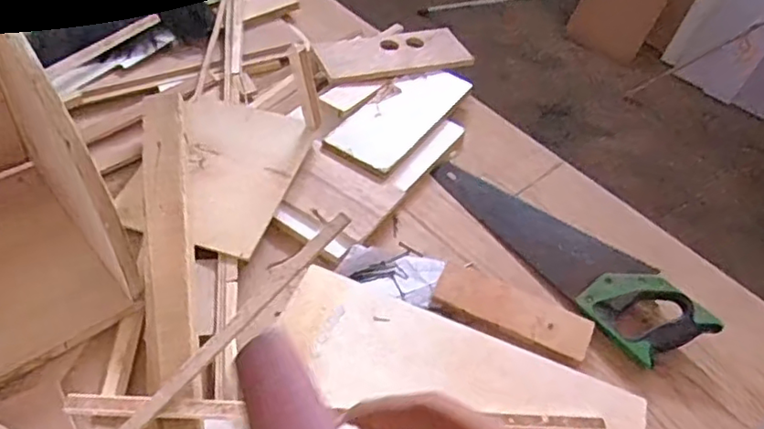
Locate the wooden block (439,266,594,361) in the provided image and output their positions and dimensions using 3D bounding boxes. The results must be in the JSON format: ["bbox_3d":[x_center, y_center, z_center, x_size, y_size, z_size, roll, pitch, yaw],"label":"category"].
[{"bbox_3d":[0.171,0.124,0.801,0.204,0.025,0.060,25,51,13],"label":"wooden block"}]

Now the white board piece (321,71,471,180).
[{"bbox_3d":[0.031,-0.168,1.018,0.120,0.018,0.282,30,52,17],"label":"white board piece"}]

